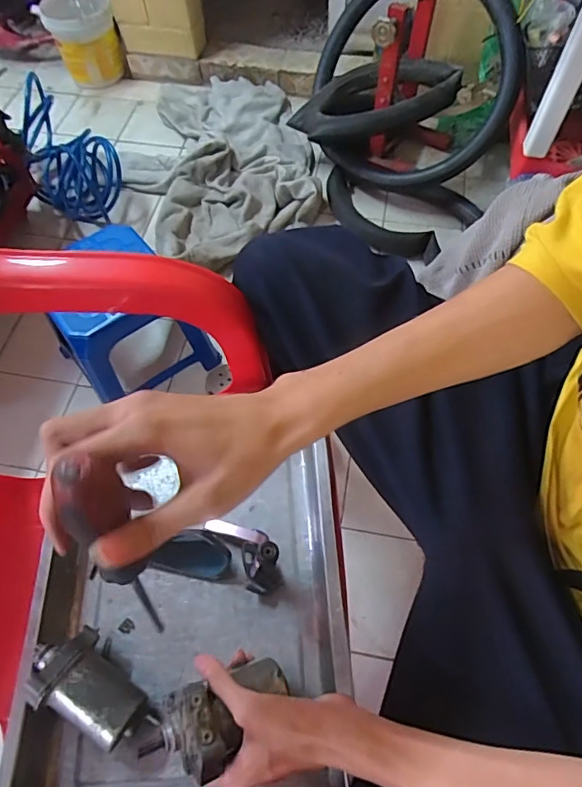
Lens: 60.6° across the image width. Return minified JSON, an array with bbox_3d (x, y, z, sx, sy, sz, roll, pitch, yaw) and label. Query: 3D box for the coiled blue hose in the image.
[{"bbox_3d":[-0.555,-0.599,1.240,0.200,0.253,0.267,-27,65,-13],"label":"coiled blue hose"}]

